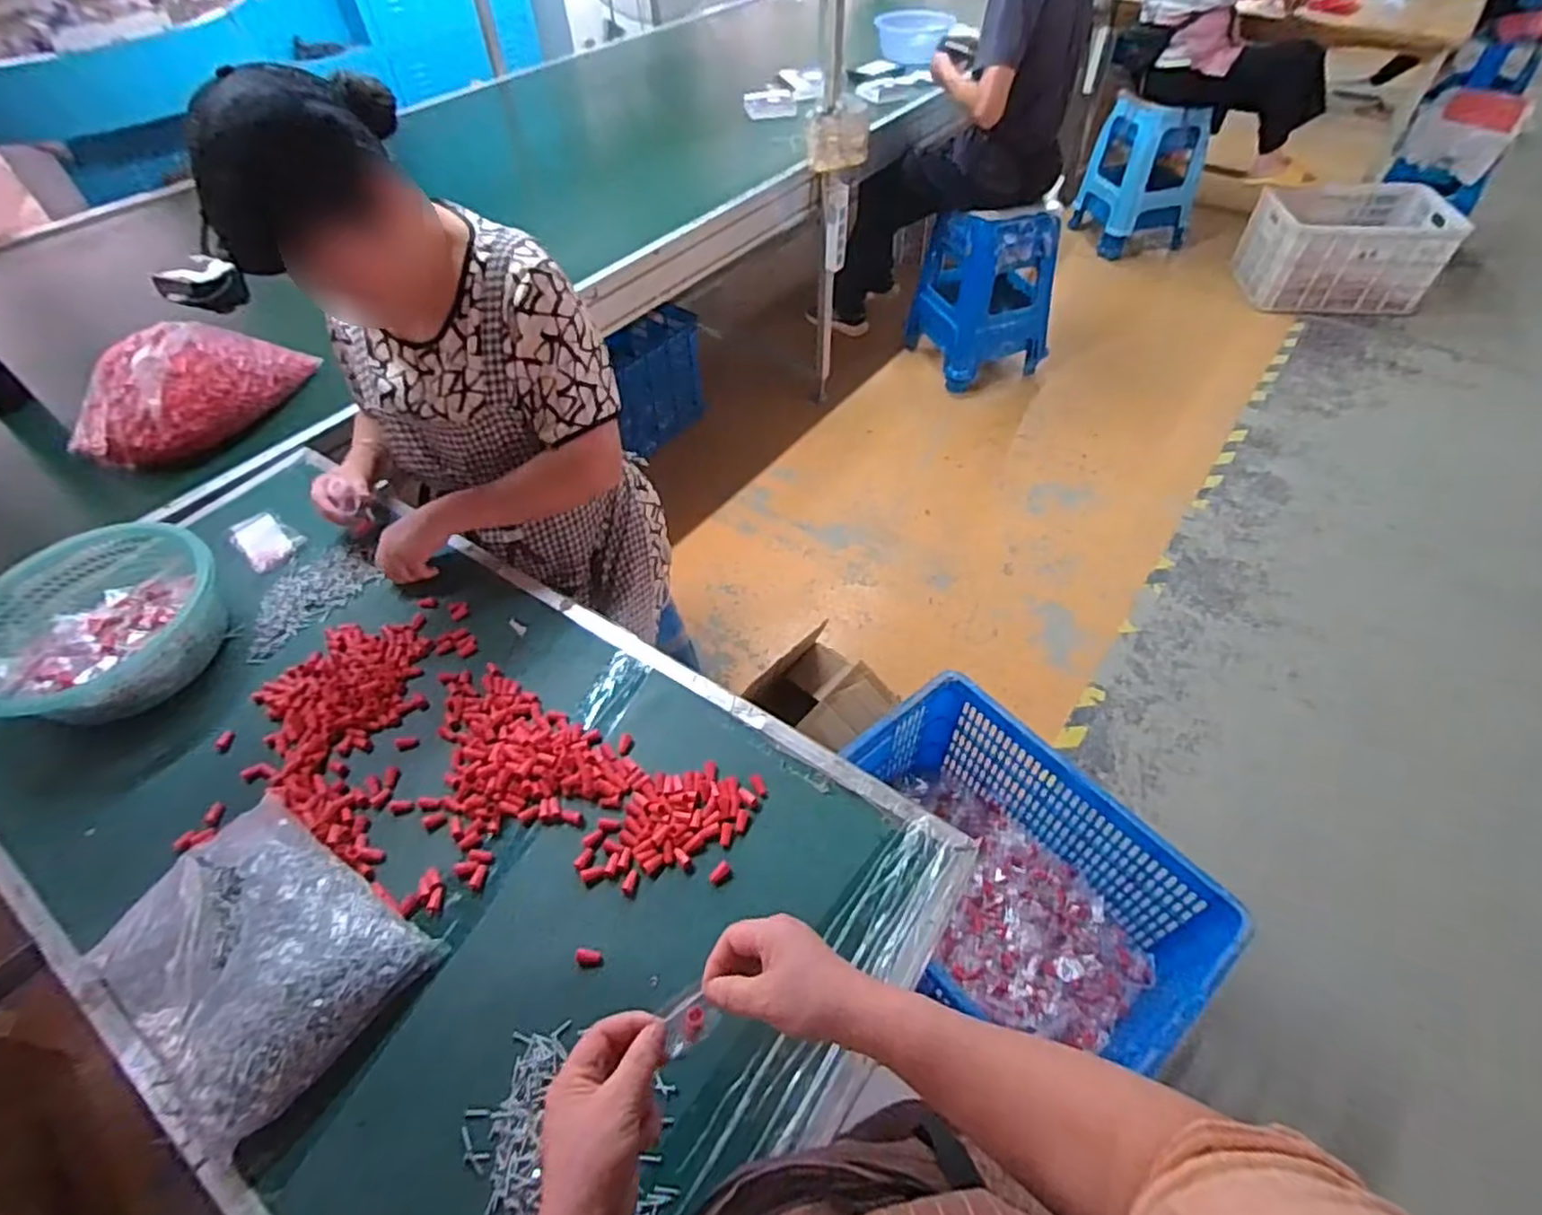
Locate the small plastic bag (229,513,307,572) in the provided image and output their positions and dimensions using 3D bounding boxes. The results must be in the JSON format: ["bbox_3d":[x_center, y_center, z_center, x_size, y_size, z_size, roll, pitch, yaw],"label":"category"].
[{"bbox_3d":[-0.737,-0.099,1.035,0.128,0.014,0.072,35,59,27],"label":"small plastic bag"}]

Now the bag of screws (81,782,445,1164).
[{"bbox_3d":[-0.482,0.321,0.646,0.261,0.075,0.210,26,56,22],"label":"bag of screws"}]

